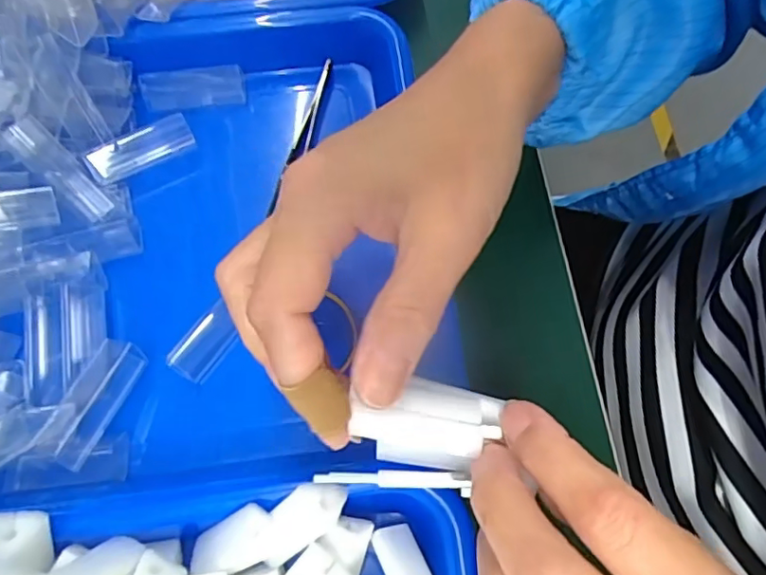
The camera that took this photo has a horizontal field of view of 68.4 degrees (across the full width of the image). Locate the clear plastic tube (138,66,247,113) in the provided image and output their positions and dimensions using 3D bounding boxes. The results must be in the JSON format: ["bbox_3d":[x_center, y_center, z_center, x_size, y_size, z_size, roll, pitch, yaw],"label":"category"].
[{"bbox_3d":[-0.104,-0.109,0.310,0.053,0.016,0.016,-12,71,-4],"label":"clear plastic tube"}]

